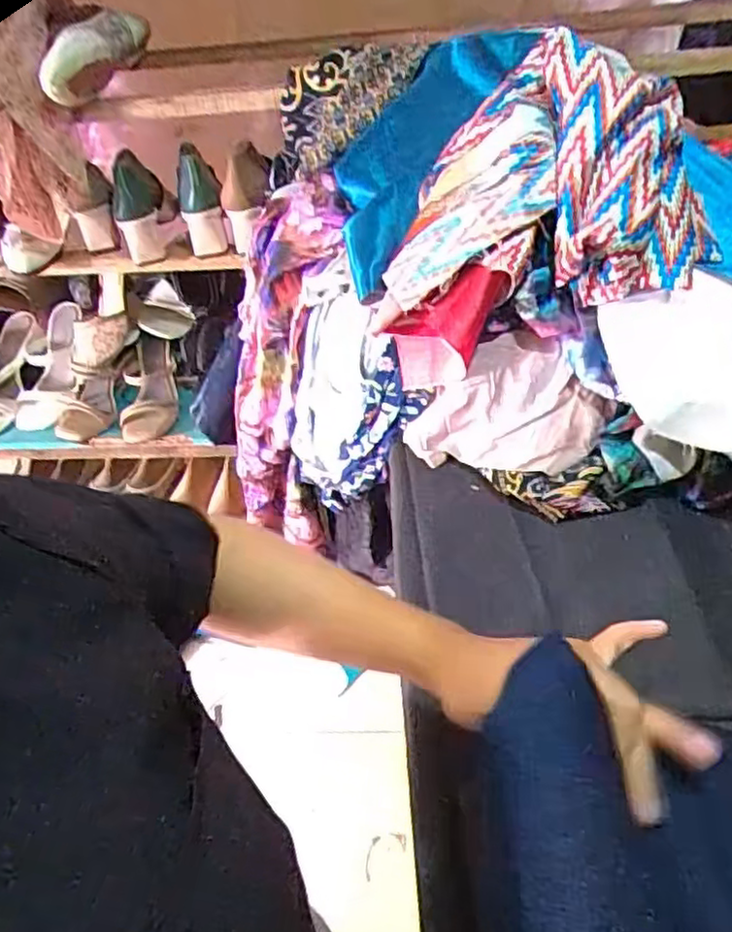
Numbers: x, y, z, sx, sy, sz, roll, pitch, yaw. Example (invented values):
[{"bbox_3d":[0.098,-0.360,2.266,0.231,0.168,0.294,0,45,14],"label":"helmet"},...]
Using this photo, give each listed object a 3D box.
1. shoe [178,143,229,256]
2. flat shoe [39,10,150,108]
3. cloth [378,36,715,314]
[{"bbox_3d":[-0.240,-0.381,0.969,0.069,0.095,0.149,-11,87,-3],"label":"shoe"},{"bbox_3d":[-0.341,-0.534,0.873,0.062,0.068,0.216,0,48,6],"label":"flat shoe"},{"bbox_3d":[0.148,-0.259,0.589,0.259,0.060,0.243,-1,77,15],"label":"cloth"}]

